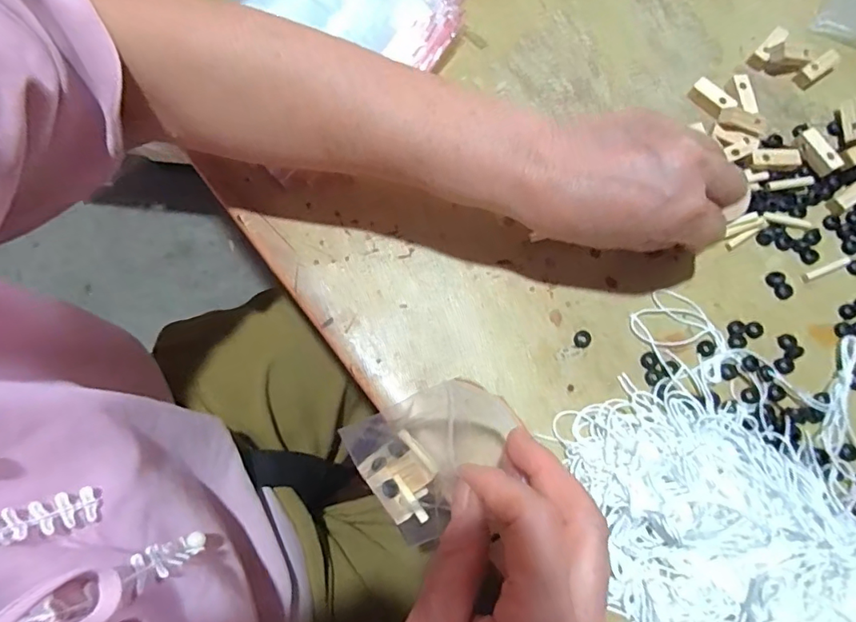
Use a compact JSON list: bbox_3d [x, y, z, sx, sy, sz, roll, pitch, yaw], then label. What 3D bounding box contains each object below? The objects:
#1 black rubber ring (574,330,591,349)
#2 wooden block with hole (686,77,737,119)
[{"bbox_3d":[0.094,0.017,0.310,0.010,0.004,0.010,0,75,0],"label":"black rubber ring"},{"bbox_3d":[0.191,-0.143,0.346,0.015,0.010,0.028,-35,77,-9],"label":"wooden block with hole"}]

